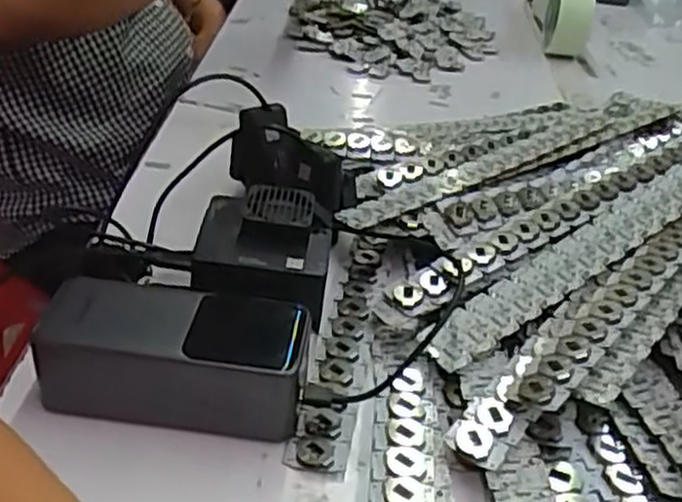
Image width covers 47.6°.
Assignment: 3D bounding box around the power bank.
[{"bbox_3d":[-0.082,0.050,0.394,0.129,0.048,0.059,9,35,4],"label":"power bank"}]

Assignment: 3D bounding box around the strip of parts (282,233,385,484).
[{"bbox_3d":[0.001,0.047,0.443,0.030,0.015,0.189,9,35,4],"label":"strip of parts"}]

